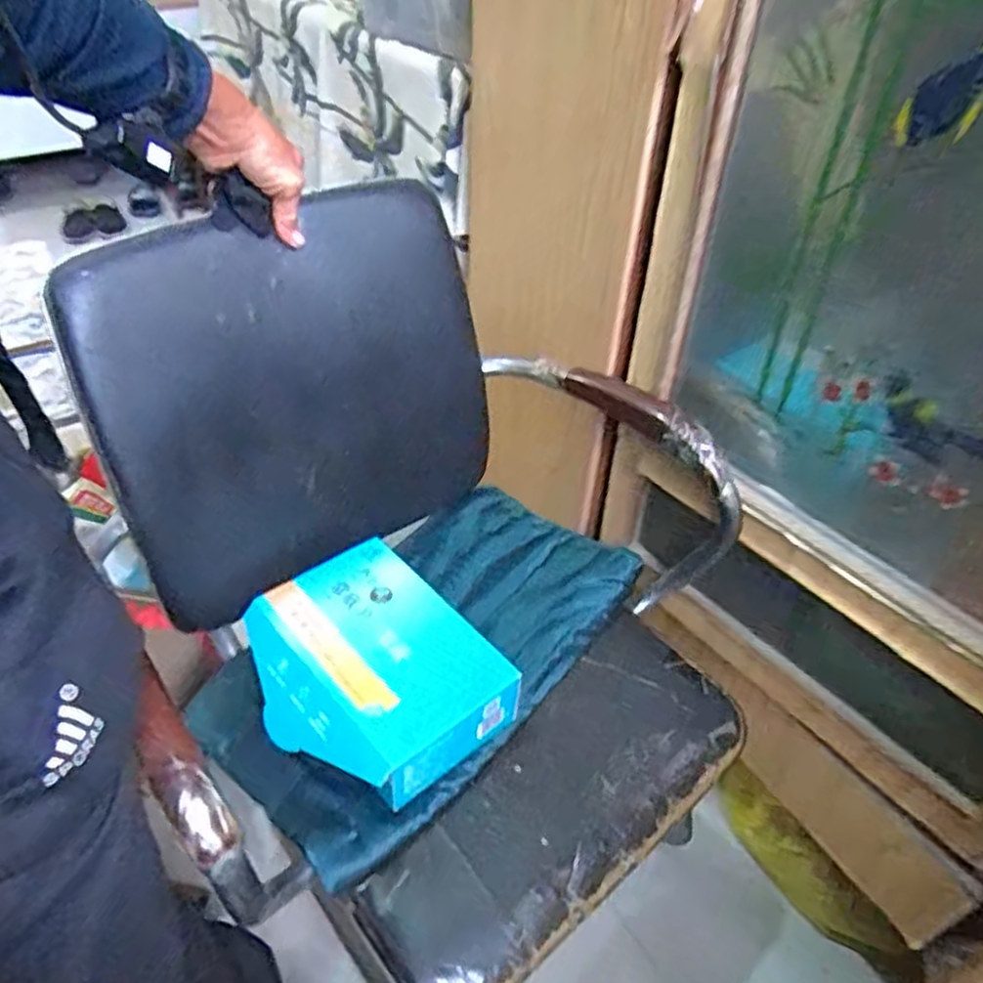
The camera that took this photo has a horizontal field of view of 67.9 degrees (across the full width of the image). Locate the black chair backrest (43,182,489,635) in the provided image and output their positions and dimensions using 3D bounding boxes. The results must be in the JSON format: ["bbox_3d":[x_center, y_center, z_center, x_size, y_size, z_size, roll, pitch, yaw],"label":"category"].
[{"bbox_3d":[-0.193,-0.098,0.760,0.422,0.374,0.052,-32,37,-26],"label":"black chair backrest"}]

